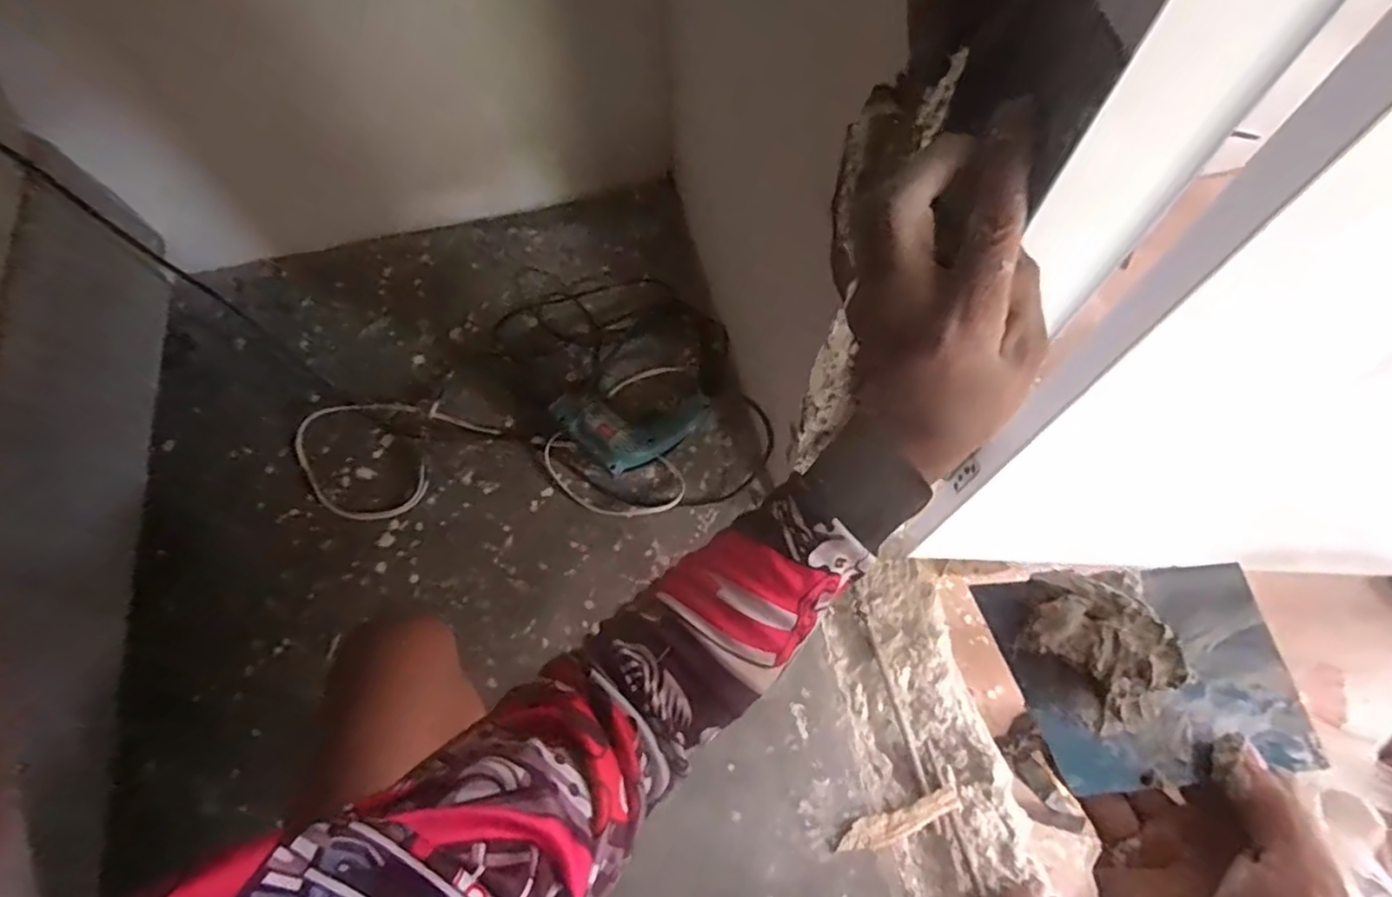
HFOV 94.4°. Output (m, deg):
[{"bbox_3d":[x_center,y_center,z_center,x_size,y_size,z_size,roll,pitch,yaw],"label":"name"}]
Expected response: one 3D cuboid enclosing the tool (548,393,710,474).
[{"bbox_3d":[-0.089,-0.024,0.920,0.223,0.056,0.125,-5,68,-4],"label":"tool"}]

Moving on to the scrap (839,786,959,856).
[{"bbox_3d":[0.236,0.433,0.745,0.152,0.016,0.033,-17,66,-7],"label":"scrap"}]

